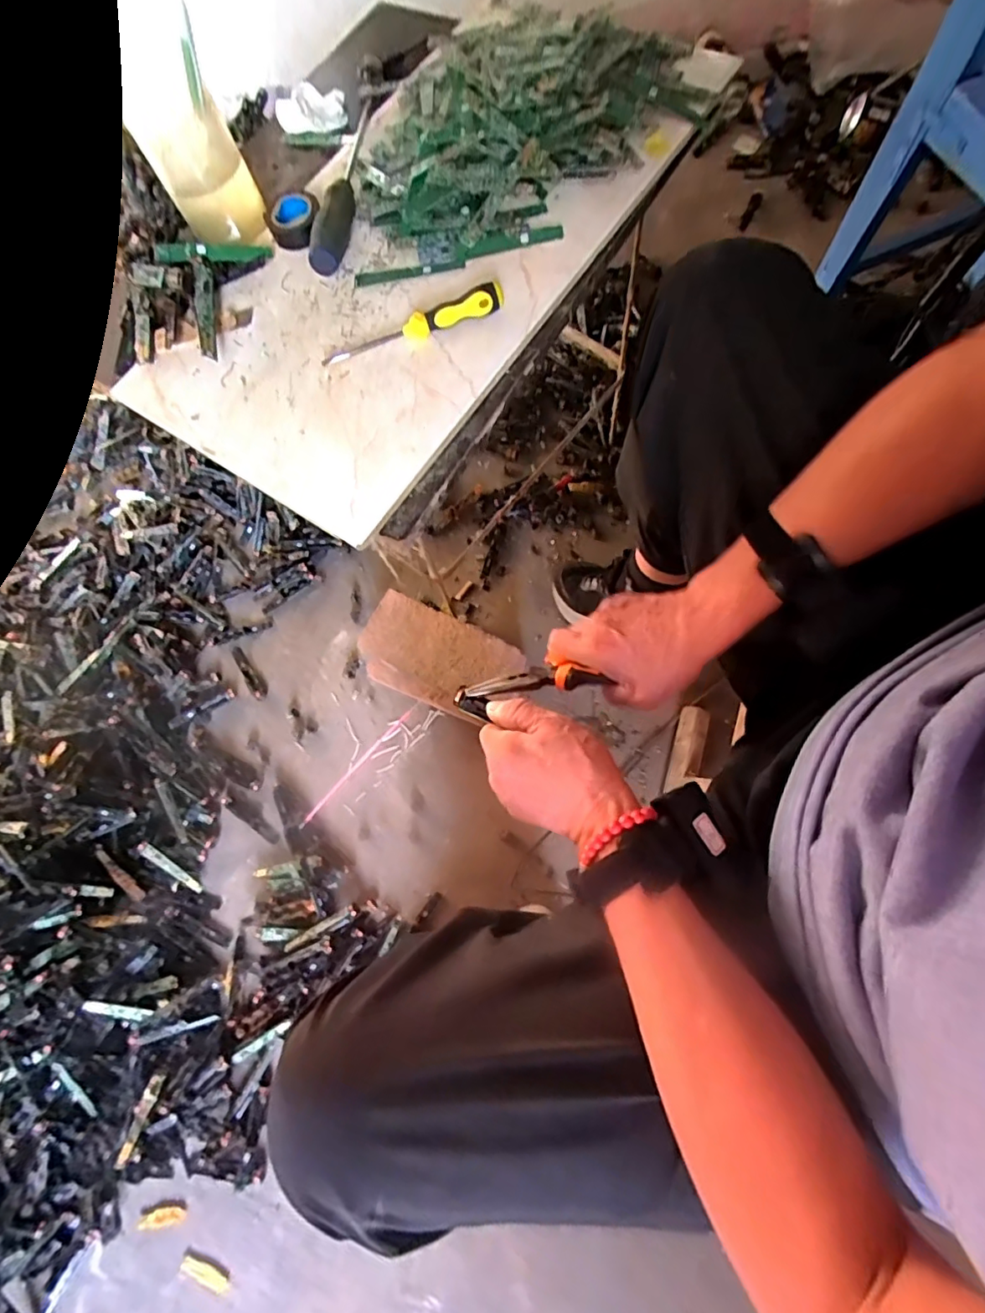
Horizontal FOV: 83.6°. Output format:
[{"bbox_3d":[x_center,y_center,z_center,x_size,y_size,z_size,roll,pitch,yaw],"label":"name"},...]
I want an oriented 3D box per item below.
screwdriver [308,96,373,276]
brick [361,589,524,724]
[{"bbox_3d":[-0.141,-0.451,0.525,0.024,0.031,0.228,3,73,8],"label":"screwdriver"},{"bbox_3d":[-0.076,0.005,0.808,0.232,0.084,0.128,25,77,14],"label":"brick"}]

